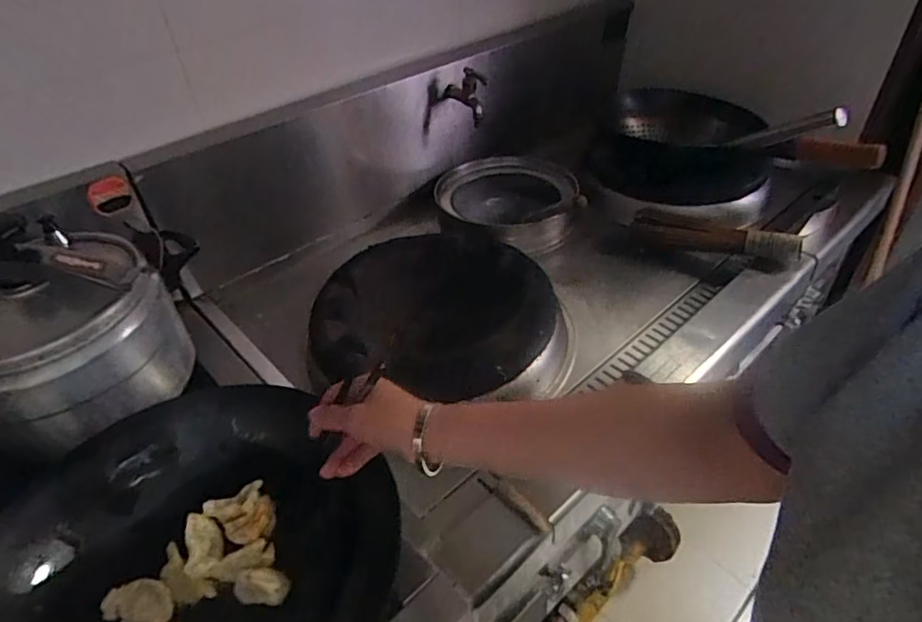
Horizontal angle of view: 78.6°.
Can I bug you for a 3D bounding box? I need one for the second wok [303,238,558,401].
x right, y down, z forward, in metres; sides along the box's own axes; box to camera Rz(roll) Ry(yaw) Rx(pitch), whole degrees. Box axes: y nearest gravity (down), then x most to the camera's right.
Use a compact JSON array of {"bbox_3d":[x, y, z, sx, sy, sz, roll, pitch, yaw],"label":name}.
[{"bbox_3d":[-0.041,0.003,0.926,0.363,0.105,0.354,0,40,5],"label":"second wok"}]

